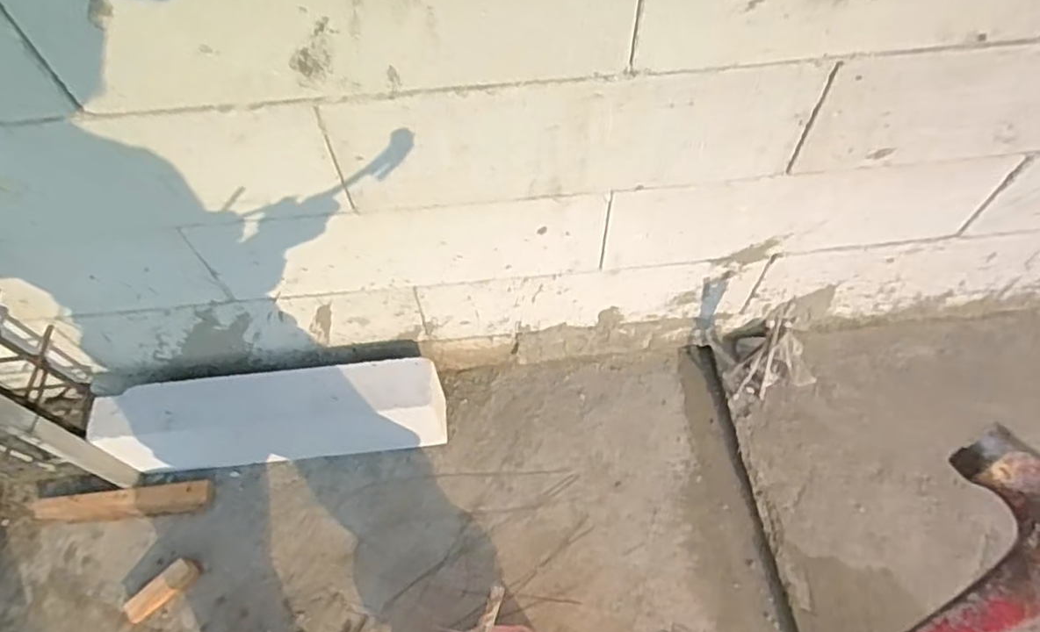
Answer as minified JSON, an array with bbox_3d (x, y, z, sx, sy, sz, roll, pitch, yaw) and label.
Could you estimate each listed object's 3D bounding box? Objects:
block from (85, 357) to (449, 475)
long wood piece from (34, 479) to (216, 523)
[{"bbox_3d":[-0.453,0.196,1.258,0.605,0.218,0.119,-7,61,0],"label":"block"},{"bbox_3d":[-0.776,0.360,1.276,0.368,0.043,0.057,-6,61,0],"label":"long wood piece"}]

